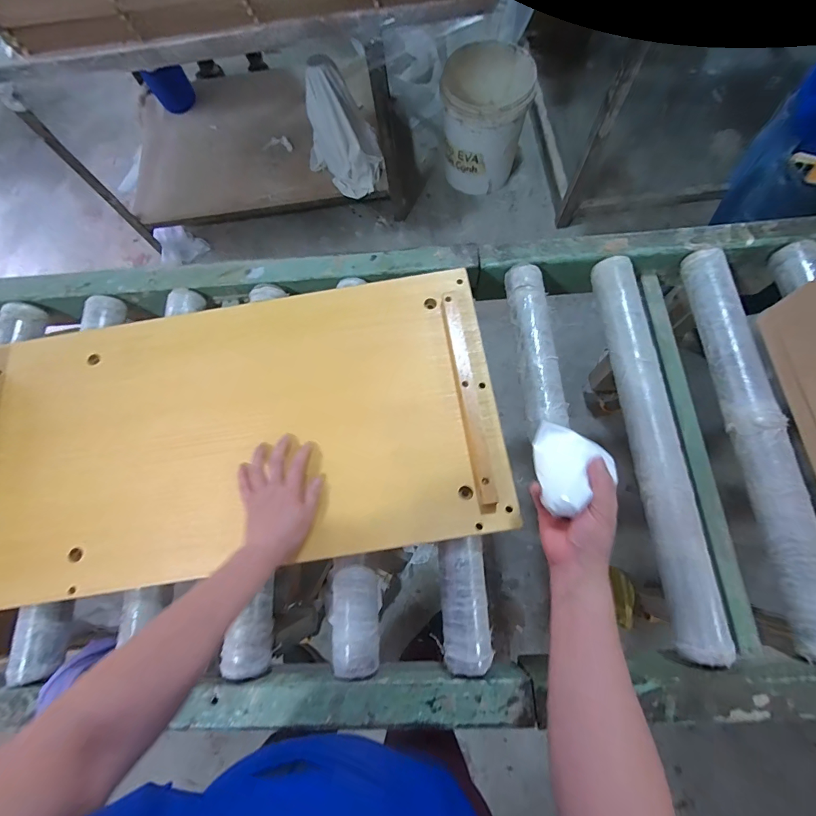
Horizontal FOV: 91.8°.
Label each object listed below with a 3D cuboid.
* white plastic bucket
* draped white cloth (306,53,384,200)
[{"bbox_3d":[0.269,-1.031,1.450,0.305,0.353,0.285,-1,74,3],"label":"white plastic bucket"},{"bbox_3d":[-0.220,-0.908,1.300,0.239,0.340,0.204,-16,73,-1],"label":"draped white cloth"}]

